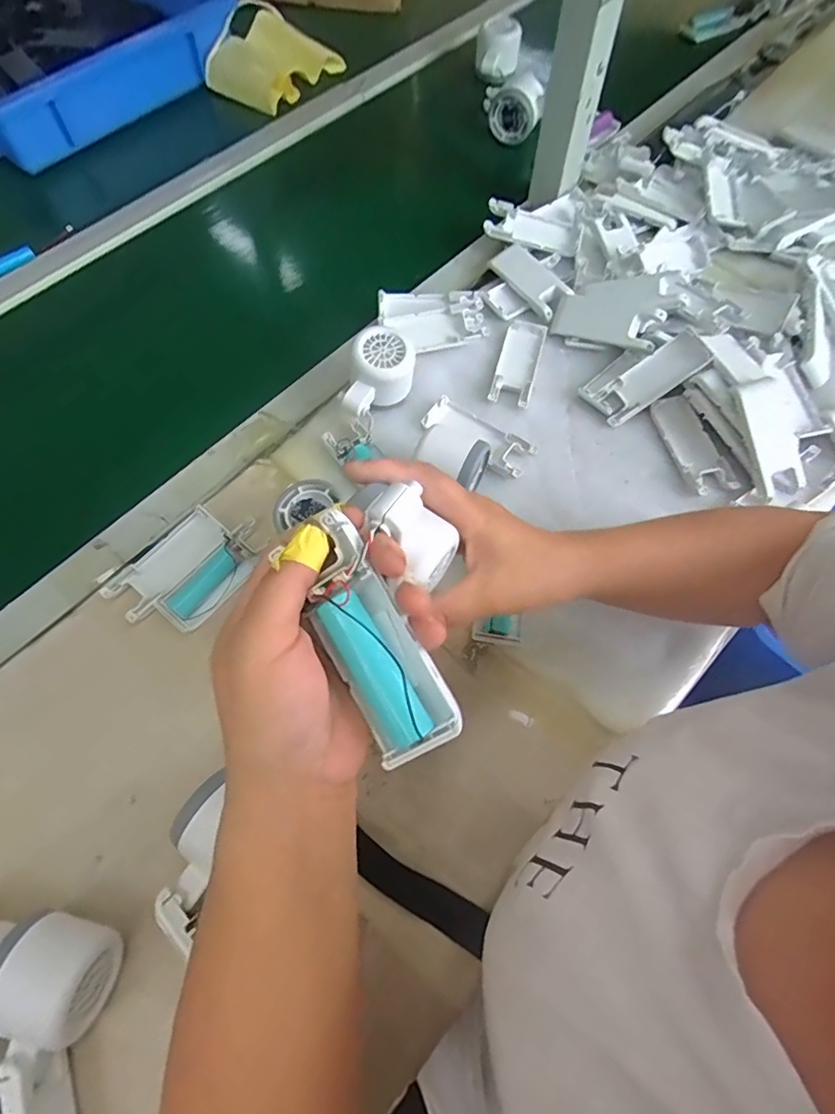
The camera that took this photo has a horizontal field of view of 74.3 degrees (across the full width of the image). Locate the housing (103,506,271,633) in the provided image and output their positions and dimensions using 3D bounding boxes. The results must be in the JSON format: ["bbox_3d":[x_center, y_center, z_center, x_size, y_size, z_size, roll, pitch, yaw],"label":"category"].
[{"bbox_3d":[-0.186,0.011,0.454,0.083,0.018,0.117,41,72,14],"label":"housing"}]

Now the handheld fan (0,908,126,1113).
[{"bbox_3d":[-0.209,0.297,0.314,0.067,0.051,0.162,-10,68,-6],"label":"handheld fan"}]

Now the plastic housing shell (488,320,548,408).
[{"bbox_3d":[0.101,-0.194,0.544,0.039,0.006,0.108,17,68,5],"label":"plastic housing shell"}]

